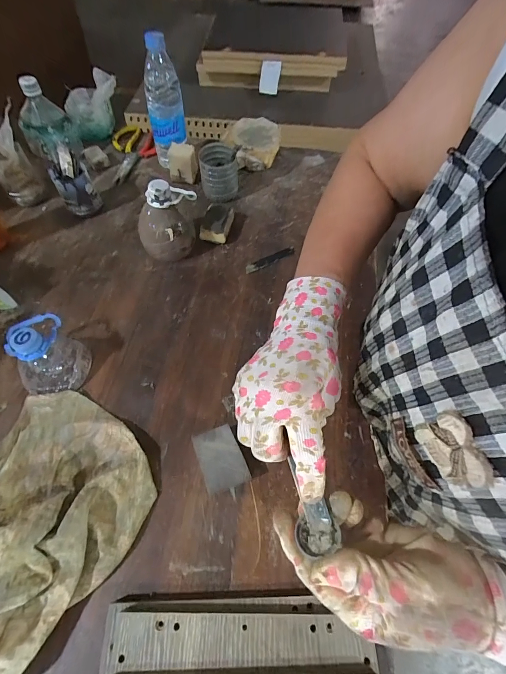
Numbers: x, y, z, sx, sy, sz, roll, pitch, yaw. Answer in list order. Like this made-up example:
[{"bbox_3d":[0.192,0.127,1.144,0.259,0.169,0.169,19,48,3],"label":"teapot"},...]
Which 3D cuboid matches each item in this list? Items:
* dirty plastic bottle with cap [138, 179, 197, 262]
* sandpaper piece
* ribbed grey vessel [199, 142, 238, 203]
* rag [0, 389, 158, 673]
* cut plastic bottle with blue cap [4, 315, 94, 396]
[{"bbox_3d":[-0.141,-0.201,0.540,0.086,0.122,0.100,2,60,-2],"label":"dirty plastic bottle with cap"},{"bbox_3d":[-0.039,0.142,0.385,0.051,0.009,0.070,-23,58,-5],"label":"sandpaper piece"},{"bbox_3d":[-0.066,-0.312,0.624,0.067,0.084,0.067,-6,61,-6],"label":"ribbed grey vessel"},{"bbox_3d":[-0.258,0.232,0.323,0.208,0.058,0.362,23,62,10],"label":"rag"},{"bbox_3d":[-0.277,0.022,0.428,0.091,0.086,0.084,1,60,-2],"label":"cut plastic bottle with blue cap"}]

